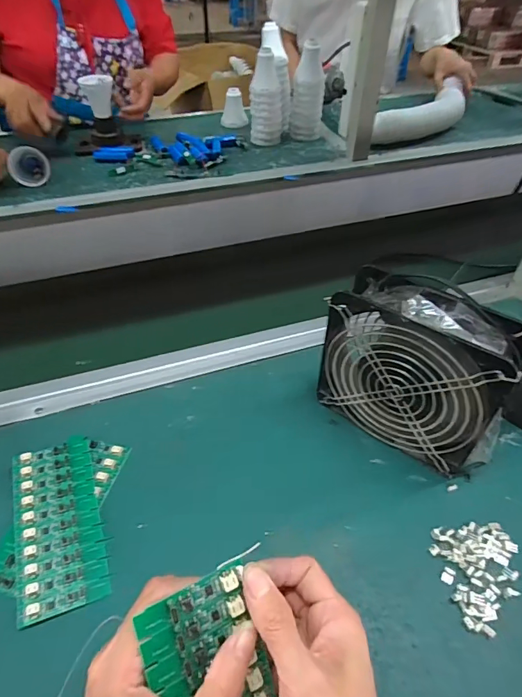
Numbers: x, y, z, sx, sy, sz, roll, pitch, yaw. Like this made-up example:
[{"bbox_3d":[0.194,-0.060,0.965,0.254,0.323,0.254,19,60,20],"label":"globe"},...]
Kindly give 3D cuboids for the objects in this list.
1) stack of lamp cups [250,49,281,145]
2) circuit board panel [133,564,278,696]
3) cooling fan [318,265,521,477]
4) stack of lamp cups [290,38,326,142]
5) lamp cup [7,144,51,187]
[{"bbox_3d":[0.011,-0.531,0.917,0.068,0.154,0.059,1,45,0],"label":"stack of lamp cups"},{"bbox_3d":[-0.021,0.196,0.230,0.059,0.139,0.009,-14,3,-24],"label":"circuit board panel"},{"bbox_3d":[0.133,0.021,0.379,0.152,0.154,0.060,30,51,26],"label":"cooling fan"},{"bbox_3d":[0.104,-0.566,0.953,0.071,0.182,0.061,4,45,3],"label":"stack of lamp cups"},{"bbox_3d":[-0.441,-0.347,0.808,0.066,0.057,0.064,-30,53,-28],"label":"lamp cup"}]

